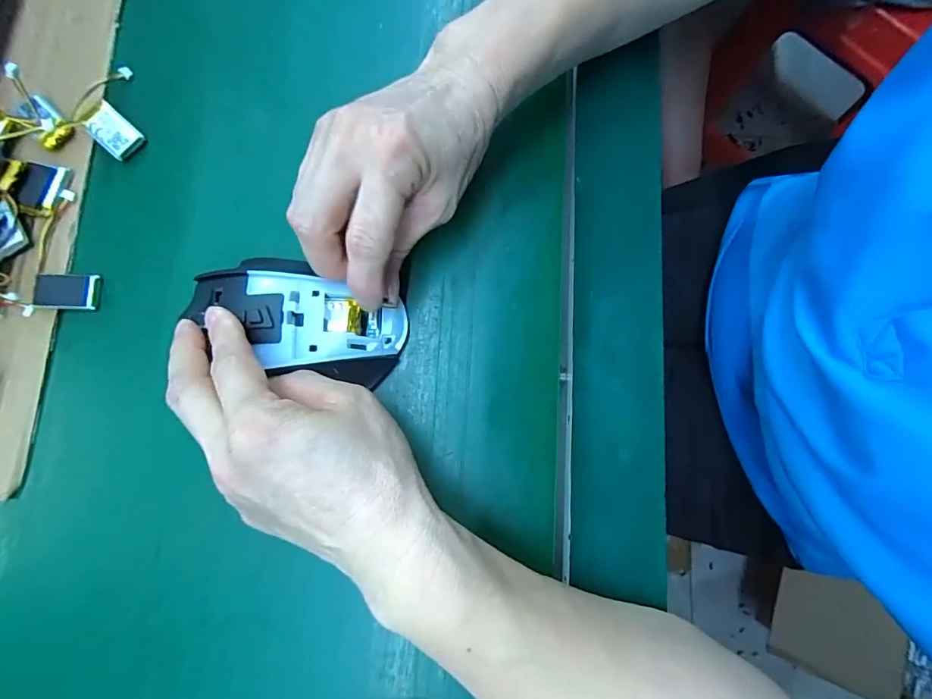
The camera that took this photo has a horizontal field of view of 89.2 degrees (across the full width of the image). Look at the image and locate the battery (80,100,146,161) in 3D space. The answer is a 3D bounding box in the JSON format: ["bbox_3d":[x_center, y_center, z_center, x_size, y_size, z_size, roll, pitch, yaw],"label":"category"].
[{"bbox_3d":[-0.209,-0.129,0.278,0.035,0.009,0.019,40,81,7],"label":"battery"}]

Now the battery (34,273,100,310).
[{"bbox_3d":[-0.221,-0.033,0.262,0.029,0.004,0.019,4,88,-16],"label":"battery"}]

